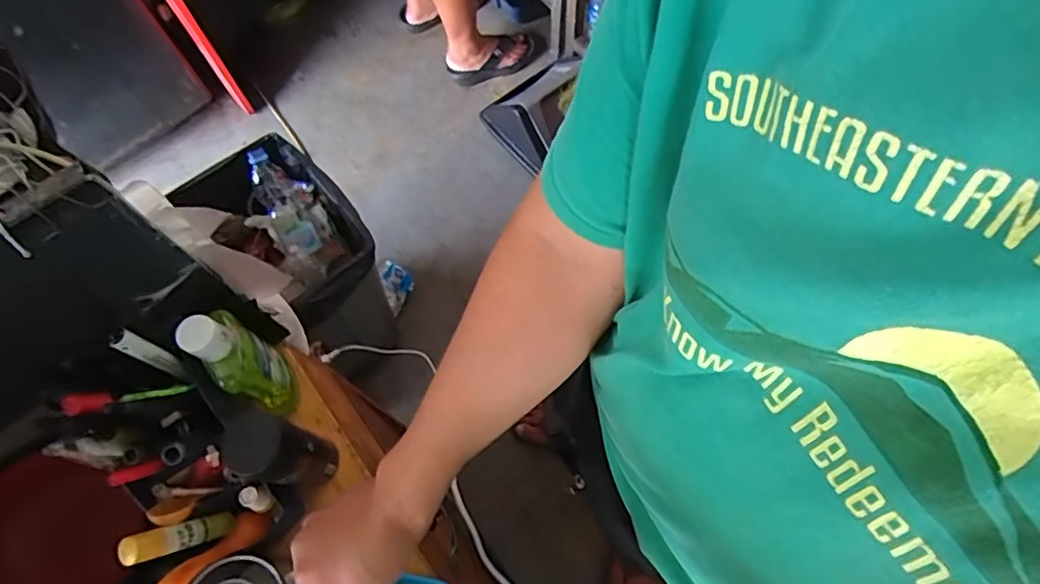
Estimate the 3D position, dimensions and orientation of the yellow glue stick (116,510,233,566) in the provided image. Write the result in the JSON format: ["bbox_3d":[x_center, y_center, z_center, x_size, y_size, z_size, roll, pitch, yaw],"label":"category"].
[{"bbox_3d":[-0.281,0.203,0.498,0.016,0.093,0.022,-37,70,16],"label":"yellow glue stick"}]

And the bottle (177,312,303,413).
[{"bbox_3d":[-0.249,0.060,0.538,0.037,0.158,0.073,-35,72,-14],"label":"bottle"}]

